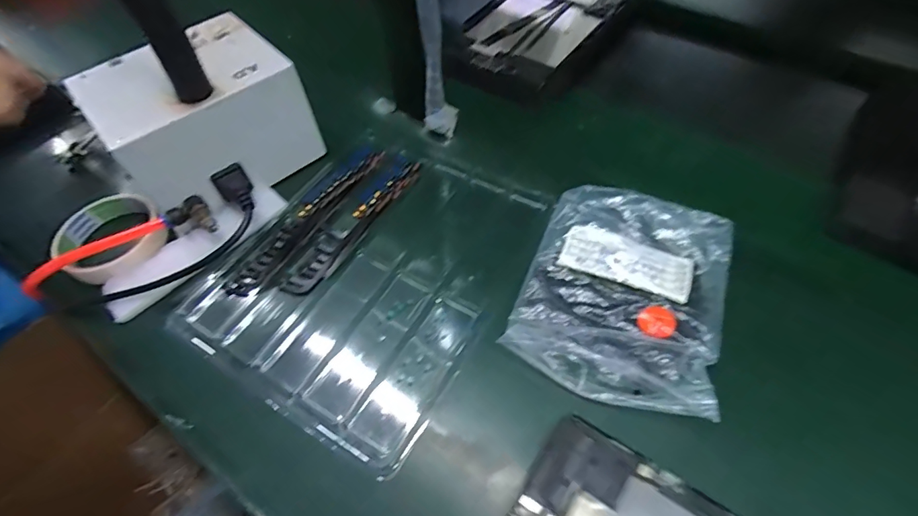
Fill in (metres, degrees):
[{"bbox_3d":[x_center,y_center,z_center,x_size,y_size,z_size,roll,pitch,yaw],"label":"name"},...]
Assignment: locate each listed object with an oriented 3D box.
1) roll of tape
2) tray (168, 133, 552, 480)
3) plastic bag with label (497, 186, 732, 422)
[{"bbox_3d":[-0.312,-0.019,0.407,0.086,0.025,0.086,-1,55,2],"label":"roll of tape"},{"bbox_3d":[-0.070,0.007,0.383,0.220,0.017,0.255,27,63,19],"label":"tray"},{"bbox_3d":[0.125,0.021,0.344,0.140,0.035,0.168,18,57,15],"label":"plastic bag with label"}]

